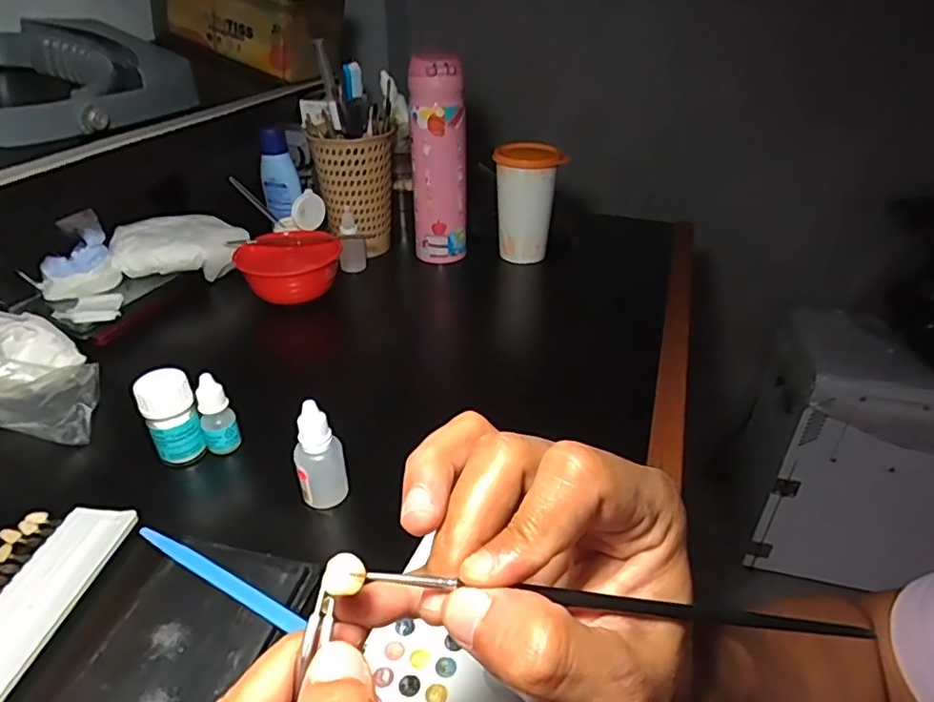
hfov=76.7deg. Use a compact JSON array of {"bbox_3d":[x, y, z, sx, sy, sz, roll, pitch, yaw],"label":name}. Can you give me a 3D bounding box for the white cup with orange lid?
[{"bbox_3d":[0.071,-0.176,0.704,0.073,0.128,0.073,1,33,-1],"label":"white cup with orange lid"}]

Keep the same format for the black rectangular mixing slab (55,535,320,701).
[{"bbox_3d":[-0.147,0.160,0.292,0.084,0.016,0.152,9,33,11],"label":"black rectangular mixing slab"}]

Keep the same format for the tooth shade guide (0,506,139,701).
[{"bbox_3d":[-0.258,0.147,0.325,0.073,0.011,0.150,3,33,2],"label":"tooth shade guide"}]

